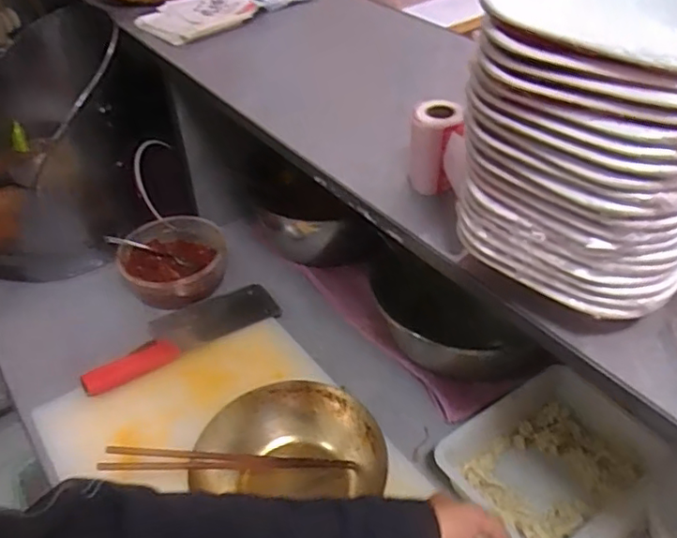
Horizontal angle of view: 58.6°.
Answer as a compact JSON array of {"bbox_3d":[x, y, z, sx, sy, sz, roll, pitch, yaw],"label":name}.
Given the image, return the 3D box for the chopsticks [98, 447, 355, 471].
[{"bbox_3d":[-0.123,0.226,0.705,0.283,0.017,0.019,6,40,-15],"label":"chopsticks"}]

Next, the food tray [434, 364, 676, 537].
[{"bbox_3d":[0.259,0.237,0.735,0.244,0.058,0.180,-25,47,-25],"label":"food tray"}]

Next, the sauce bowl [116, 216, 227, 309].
[{"bbox_3d":[-0.265,-0.009,0.986,0.168,0.072,0.146,-22,45,-21],"label":"sauce bowl"}]

